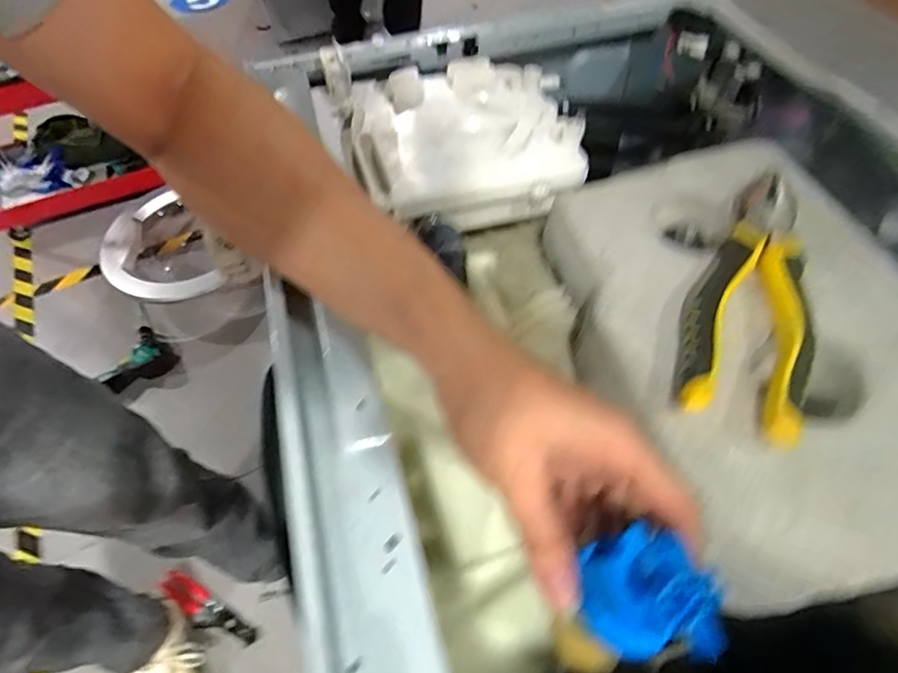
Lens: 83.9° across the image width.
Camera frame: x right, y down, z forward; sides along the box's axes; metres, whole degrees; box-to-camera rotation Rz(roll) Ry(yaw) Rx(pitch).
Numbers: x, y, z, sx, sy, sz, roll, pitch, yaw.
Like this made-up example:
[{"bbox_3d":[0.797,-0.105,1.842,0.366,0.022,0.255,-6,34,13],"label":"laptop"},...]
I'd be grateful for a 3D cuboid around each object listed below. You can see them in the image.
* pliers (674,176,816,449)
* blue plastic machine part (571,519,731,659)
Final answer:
[{"bbox_3d":[0.167,-0.033,0.279,0.056,0.027,0.175,16,59,13],"label":"pliers"},{"bbox_3d":[0.074,0.098,0.191,0.041,0.039,0.041,3,57,5],"label":"blue plastic machine part"}]

